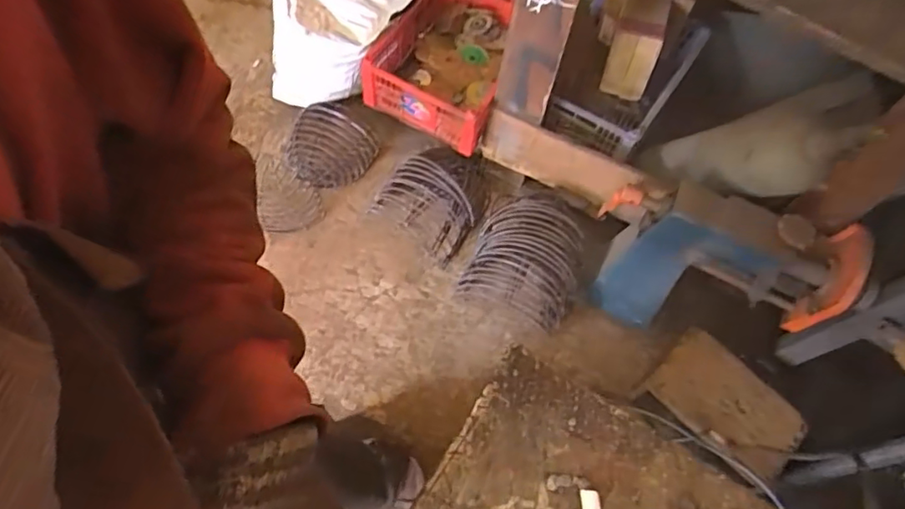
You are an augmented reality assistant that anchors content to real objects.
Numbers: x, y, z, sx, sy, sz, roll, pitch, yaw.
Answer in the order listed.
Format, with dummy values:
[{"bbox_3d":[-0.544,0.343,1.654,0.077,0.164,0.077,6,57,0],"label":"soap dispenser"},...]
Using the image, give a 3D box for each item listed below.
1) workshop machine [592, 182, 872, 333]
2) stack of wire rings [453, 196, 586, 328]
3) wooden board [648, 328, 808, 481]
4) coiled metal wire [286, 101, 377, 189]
[{"bbox_3d":[0.517,0.027,1.199,0.432,0.410,0.171,23,65,7],"label":"workshop machine"},{"bbox_3d":[0.182,0.015,1.378,0.259,0.226,0.241,23,65,7],"label":"stack of wire rings"},{"bbox_3d":[0.585,0.316,1.202,0.296,0.036,0.168,40,95,13],"label":"wooden board"},{"bbox_3d":[-0.331,-0.282,1.518,0.222,0.065,0.215,37,80,-8],"label":"coiled metal wire"}]

